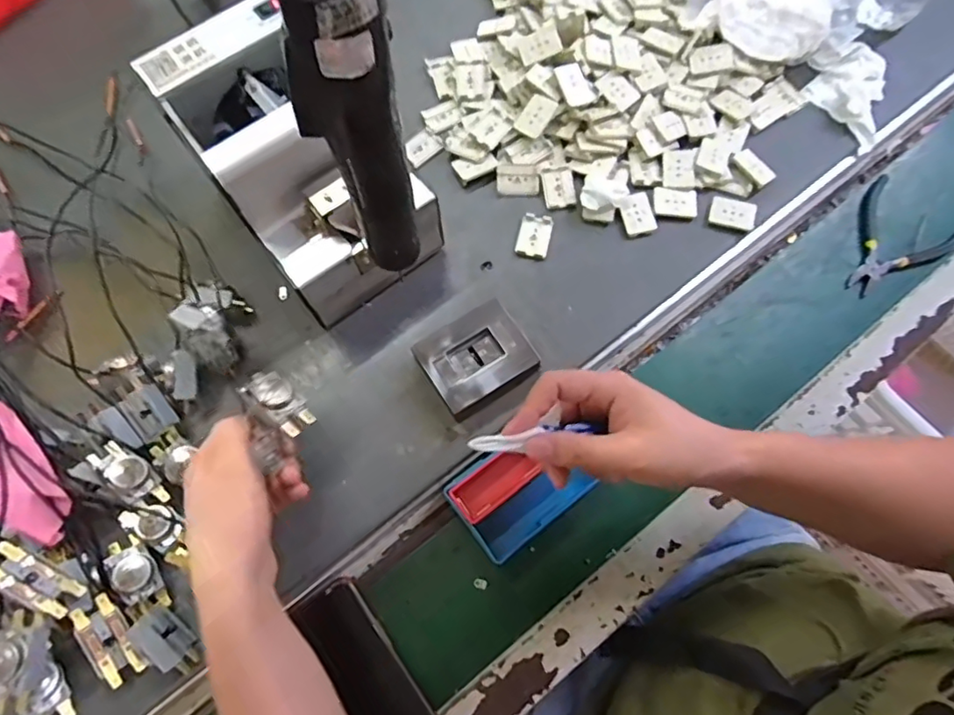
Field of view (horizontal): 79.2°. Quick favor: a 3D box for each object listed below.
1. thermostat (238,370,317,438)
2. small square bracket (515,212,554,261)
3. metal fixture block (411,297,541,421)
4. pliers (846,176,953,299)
[{"bbox_3d":[-0.141,0.029,0.405,0.055,0.022,0.026,36,75,11],"label":"thermostat"},{"bbox_3d":[0.050,-0.107,0.509,0.028,0.005,0.042,13,72,4],"label":"small square bracket"},{"bbox_3d":[-0.001,0.002,0.464,0.080,0.027,0.068,-31,75,-10],"label":"metal fixture block"},{"bbox_3d":[0.392,-0.104,0.541,0.098,0.014,0.117,38,76,11],"label":"pliers"}]

